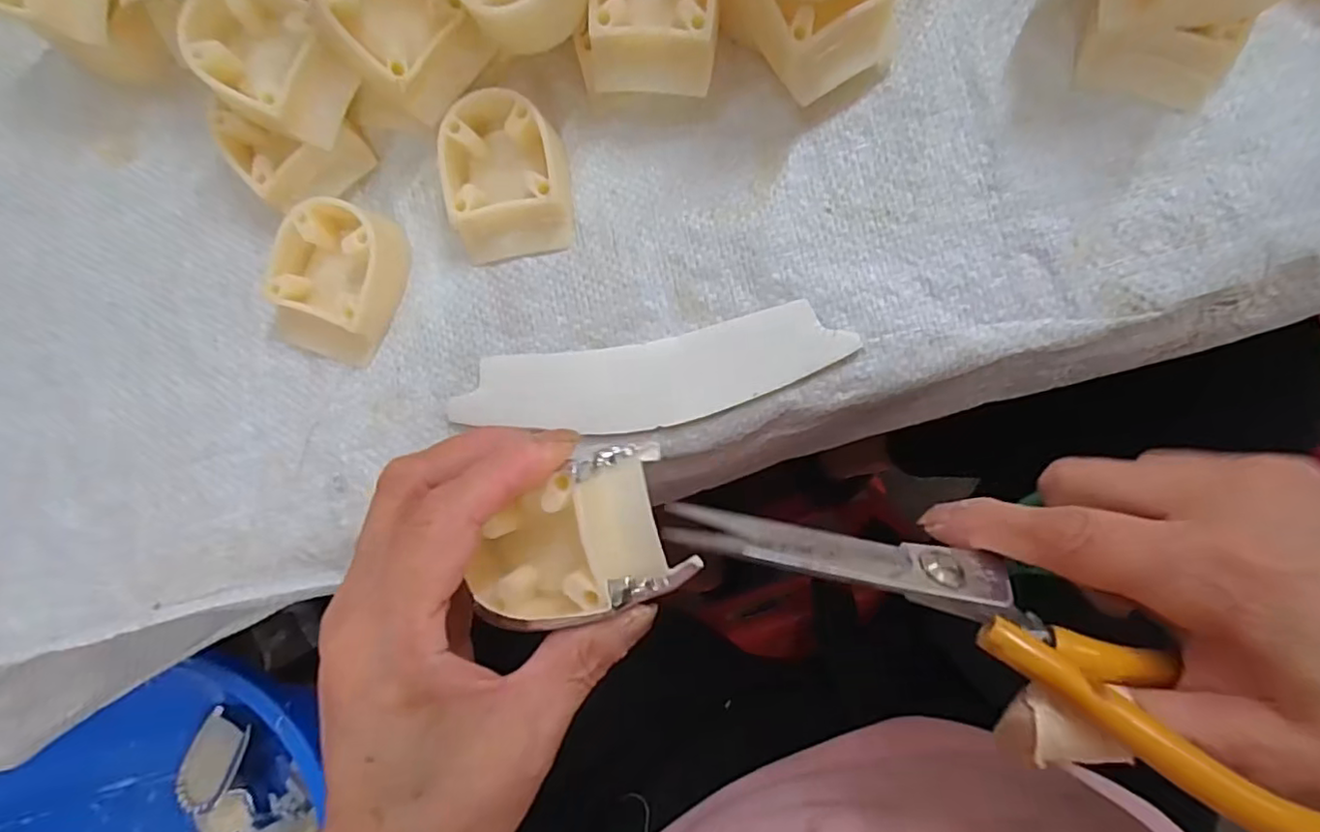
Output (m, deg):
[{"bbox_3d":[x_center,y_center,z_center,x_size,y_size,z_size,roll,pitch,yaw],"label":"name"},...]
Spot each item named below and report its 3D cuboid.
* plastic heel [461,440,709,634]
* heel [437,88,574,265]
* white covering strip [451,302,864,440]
[{"bbox_3d":[-0.026,0.039,0.191,0.066,0.032,0.042,-22,84,5],"label":"plastic heel"},{"bbox_3d":[-0.062,-0.096,0.250,0.046,0.020,0.059,-7,86,7],"label":"heel"},{"bbox_3d":[-0.005,-0.014,0.242,0.151,0.010,0.036,-10,85,6],"label":"white covering strip"}]

